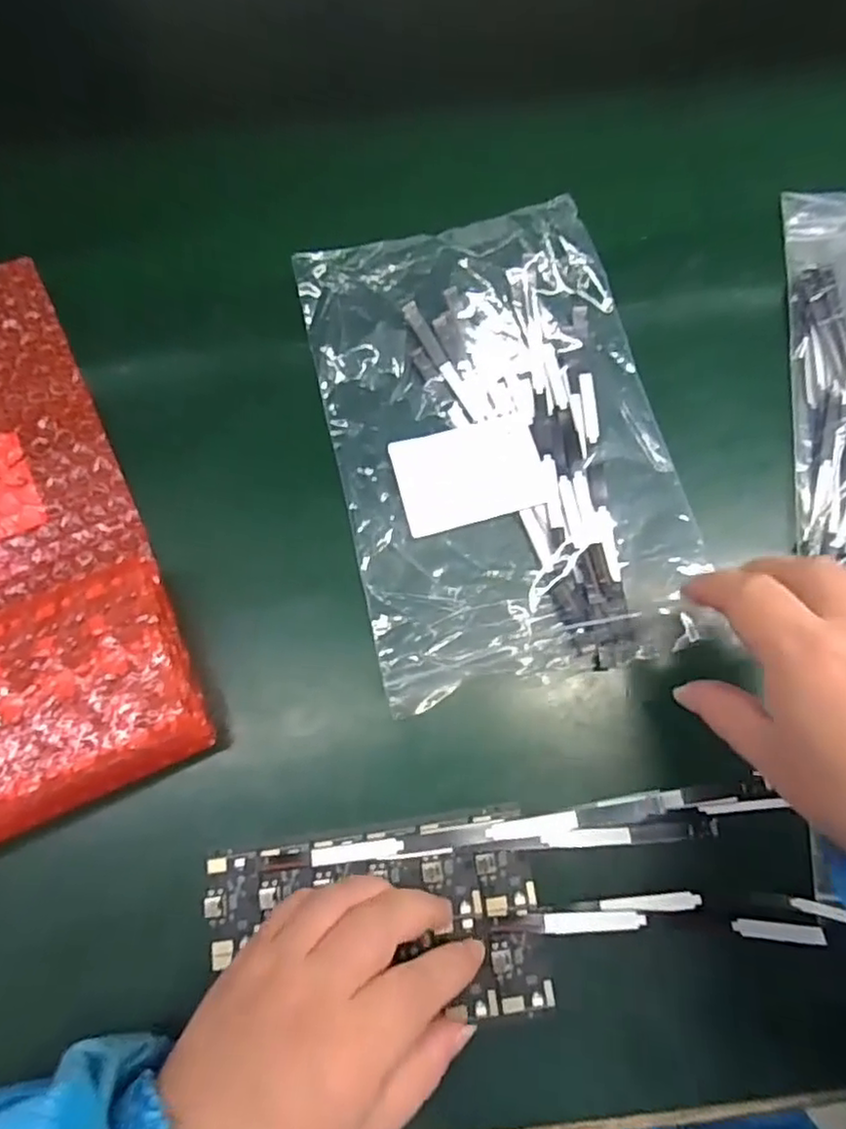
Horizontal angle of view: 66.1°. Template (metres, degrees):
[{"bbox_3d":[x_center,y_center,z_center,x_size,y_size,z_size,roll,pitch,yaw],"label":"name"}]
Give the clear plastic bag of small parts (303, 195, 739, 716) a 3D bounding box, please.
[{"bbox_3d":[0.036,-0.061,0.314,0.151,0.019,0.228,-13,74,-3],"label":"clear plastic bag of small parts"}]

